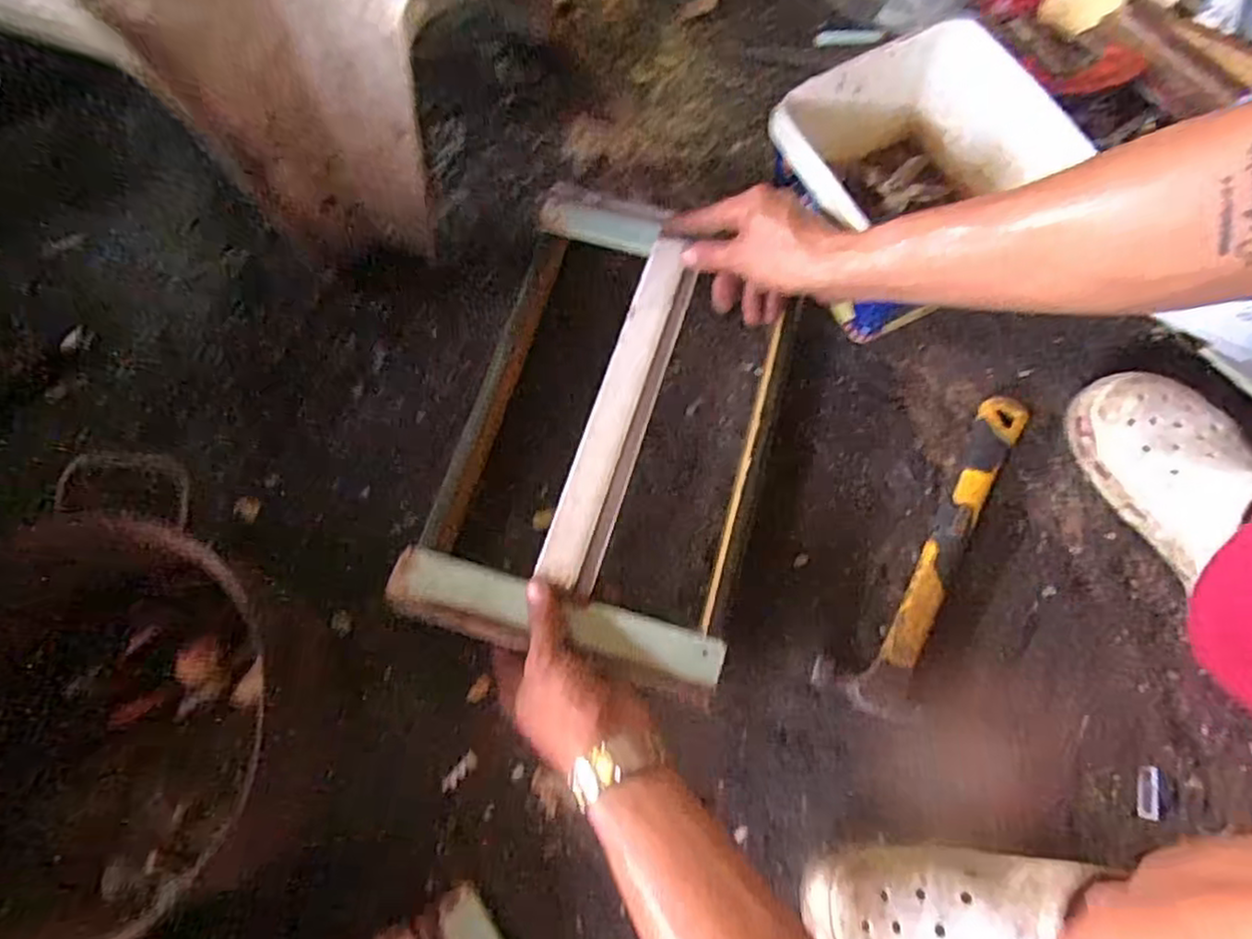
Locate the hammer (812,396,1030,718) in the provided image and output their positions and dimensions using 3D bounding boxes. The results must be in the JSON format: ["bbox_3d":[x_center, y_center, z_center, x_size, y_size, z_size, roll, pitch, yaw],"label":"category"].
[{"bbox_3d":[0.245,0.061,0.547,0.077,0.033,0.280,31,74,8],"label":"hammer"}]

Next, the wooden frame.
[{"bbox_3d":[-0.006,-0.044,0.536,0.229,0.037,0.368,14,73,3],"label":"wooden frame"}]

